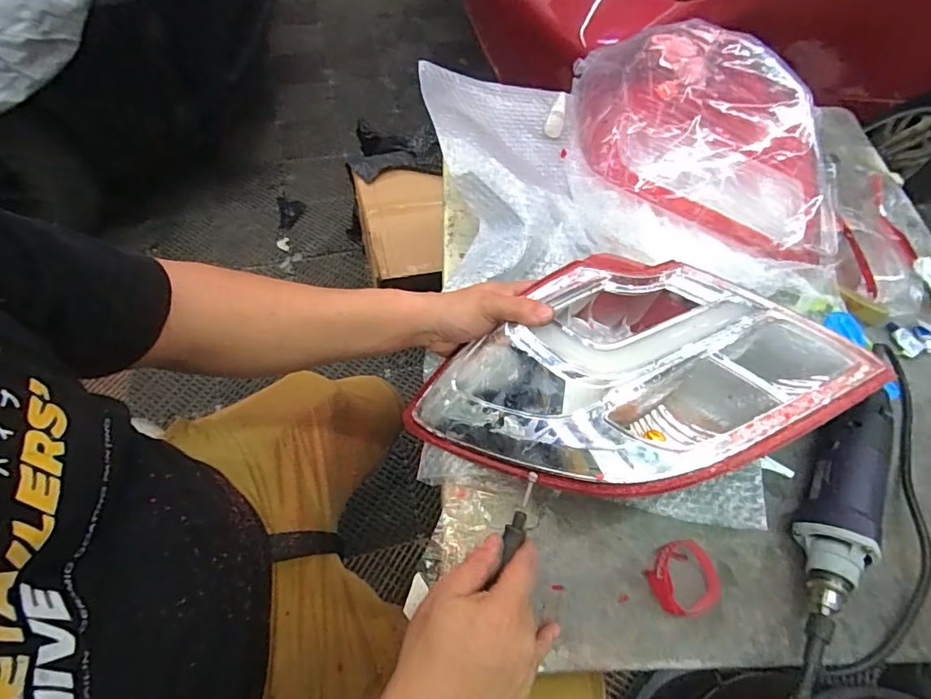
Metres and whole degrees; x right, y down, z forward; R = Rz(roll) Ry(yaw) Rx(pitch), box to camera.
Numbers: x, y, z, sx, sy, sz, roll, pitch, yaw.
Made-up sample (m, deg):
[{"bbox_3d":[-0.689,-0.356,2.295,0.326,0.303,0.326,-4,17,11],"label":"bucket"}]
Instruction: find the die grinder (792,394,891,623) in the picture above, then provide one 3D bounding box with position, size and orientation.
[{"bbox_3d":[0.346,0.127,0.449,0.055,0.049,0.229,28,62,12],"label":"die grinder"}]

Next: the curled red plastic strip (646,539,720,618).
[{"bbox_3d":[0.190,0.197,0.420,0.058,0.013,0.056,-20,63,-14],"label":"curled red plastic strip"}]

